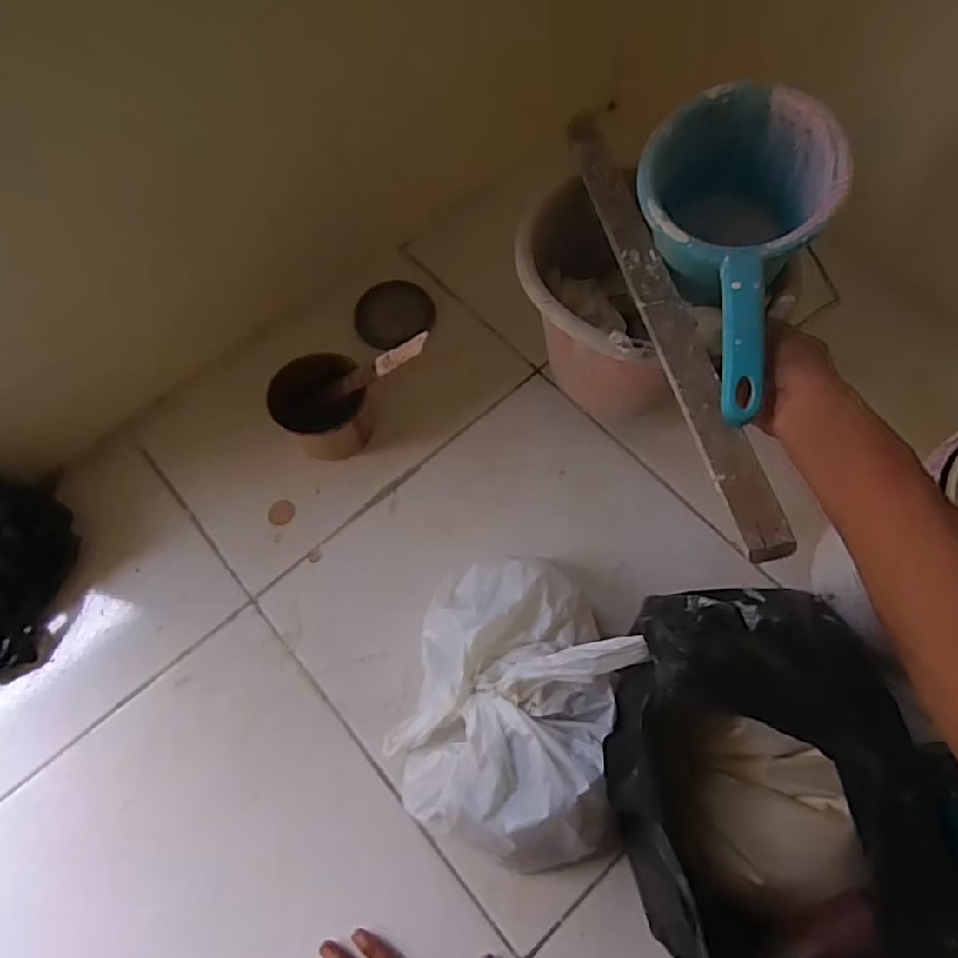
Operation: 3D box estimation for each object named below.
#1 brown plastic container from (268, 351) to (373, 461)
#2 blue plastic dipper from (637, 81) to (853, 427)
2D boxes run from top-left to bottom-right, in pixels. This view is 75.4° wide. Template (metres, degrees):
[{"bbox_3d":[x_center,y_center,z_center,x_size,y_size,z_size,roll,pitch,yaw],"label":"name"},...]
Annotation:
[{"bbox_3d":[-0.165,-0.071,0.663,0.092,0.085,0.090,-18,67,-5],"label":"brown plastic container"},{"bbox_3d":[0.191,-0.163,0.482,0.136,0.129,0.247,4,68,5],"label":"blue plastic dipper"}]

